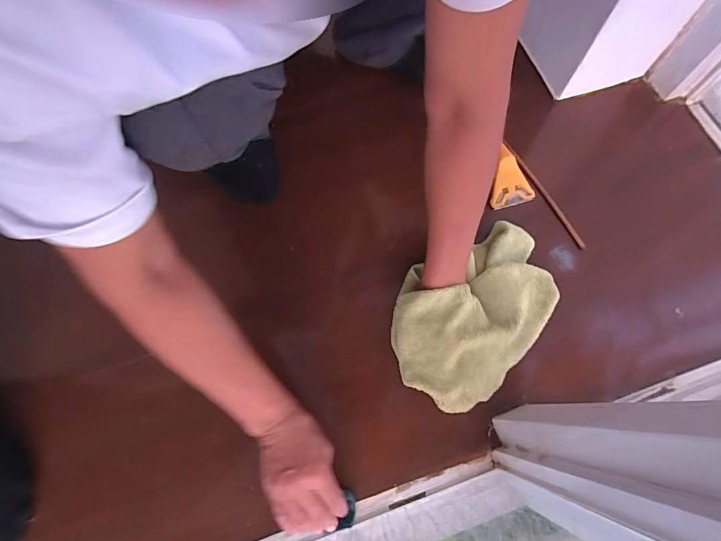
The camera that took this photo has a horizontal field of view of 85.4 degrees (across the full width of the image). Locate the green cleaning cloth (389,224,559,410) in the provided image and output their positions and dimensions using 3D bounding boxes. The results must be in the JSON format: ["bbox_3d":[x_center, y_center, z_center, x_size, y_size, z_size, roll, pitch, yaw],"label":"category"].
[{"bbox_3d":[0.133,0.038,0.463,0.155,0.040,0.231,41,76,14],"label":"green cleaning cloth"}]

